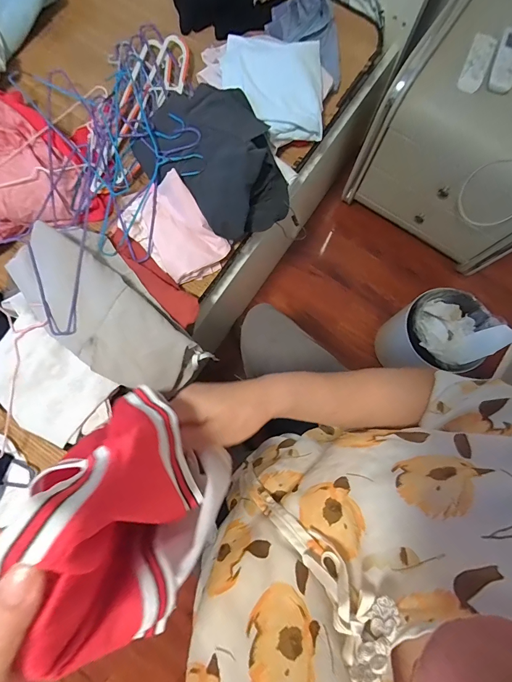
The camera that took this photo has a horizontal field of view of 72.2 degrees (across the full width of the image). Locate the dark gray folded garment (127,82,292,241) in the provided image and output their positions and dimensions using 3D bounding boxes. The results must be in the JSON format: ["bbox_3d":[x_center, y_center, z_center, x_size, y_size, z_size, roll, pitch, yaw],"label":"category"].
[{"bbox_3d":[-0.089,-0.376,0.684,0.239,0.098,0.358,-34,82,-7],"label":"dark gray folded garment"}]

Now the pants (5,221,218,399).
[{"bbox_3d":[-0.272,-0.057,0.621,0.365,0.062,0.171,44,82,6],"label":"pants"}]

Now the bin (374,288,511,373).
[{"bbox_3d":[0.486,-0.010,0.996,0.197,0.294,0.206,-36,82,-7],"label":"bin"}]

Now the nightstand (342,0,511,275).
[{"bbox_3d":[0.641,-0.572,1.009,0.539,0.443,0.490,34,81,5],"label":"nightstand"}]

